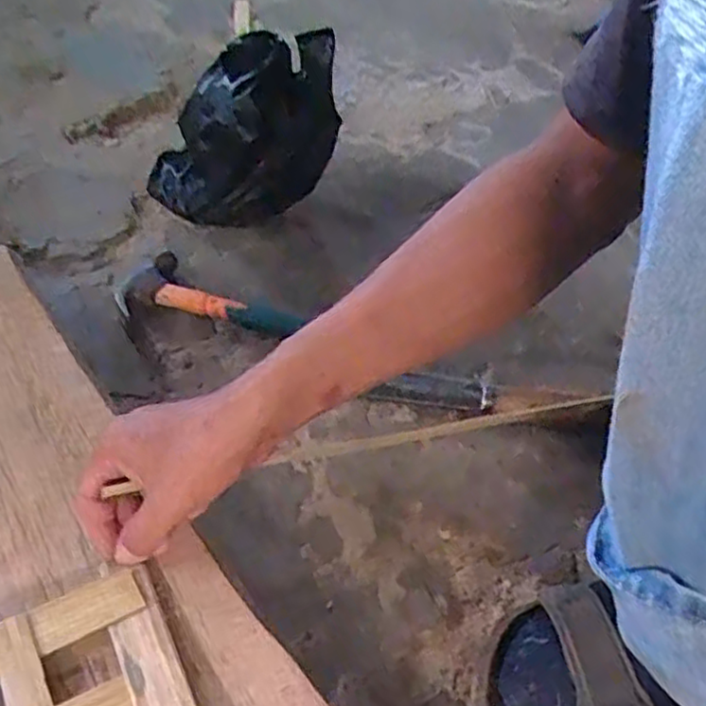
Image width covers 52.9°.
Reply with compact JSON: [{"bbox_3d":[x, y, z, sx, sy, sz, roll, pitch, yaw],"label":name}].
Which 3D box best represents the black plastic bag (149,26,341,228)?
[{"bbox_3d":[-0.115,-0.235,0.752,0.187,0.179,0.116,-17,47,-22],"label":"black plastic bag"}]

